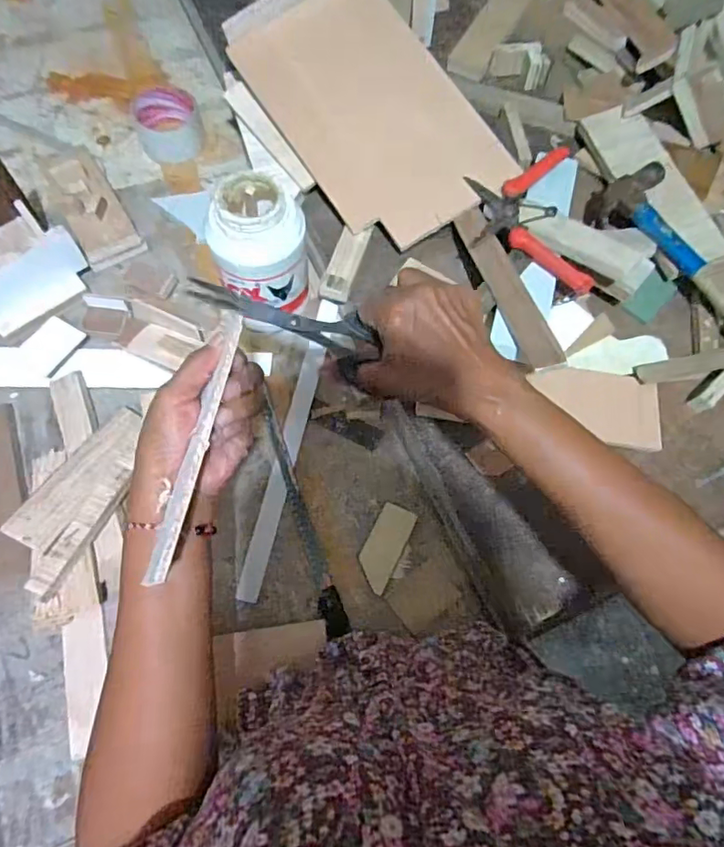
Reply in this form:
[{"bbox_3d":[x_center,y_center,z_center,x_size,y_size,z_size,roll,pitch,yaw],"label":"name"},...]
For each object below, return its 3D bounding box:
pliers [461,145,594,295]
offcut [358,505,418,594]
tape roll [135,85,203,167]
[{"bbox_3d":[0.171,-0.218,0.552,0.111,0.020,0.185,1,67,-2],"label":"pliers"},{"bbox_3d":[0.022,0.117,0.507,0.035,0.009,0.078,27,69,9],"label":"offcut"},{"bbox_3d":[-0.253,-0.391,0.695,0.084,0.040,0.085,-17,69,-9],"label":"tape roll"}]

